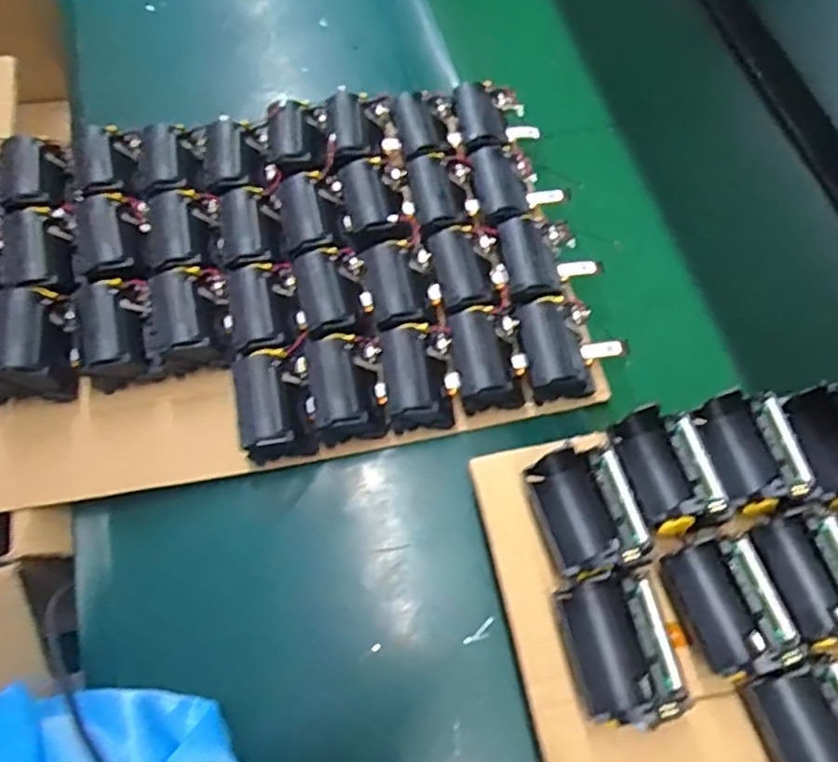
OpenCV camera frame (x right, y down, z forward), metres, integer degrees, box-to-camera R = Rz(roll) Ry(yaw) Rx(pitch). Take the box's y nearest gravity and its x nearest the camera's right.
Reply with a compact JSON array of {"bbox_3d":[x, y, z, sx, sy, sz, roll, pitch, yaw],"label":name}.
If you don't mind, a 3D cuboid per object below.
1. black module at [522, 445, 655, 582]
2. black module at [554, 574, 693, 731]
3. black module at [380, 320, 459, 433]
[{"bbox_3d":[0.093,0.071,0.360,0.056,0.045,0.079,-12,64,-9],"label":"black module"},{"bbox_3d":[0.104,0.137,0.329,0.054,0.044,0.073,-7,67,-6],"label":"black module"},{"bbox_3d":[-0.002,-0.002,0.445,0.051,0.049,0.071,-10,68,-8],"label":"black module"}]

